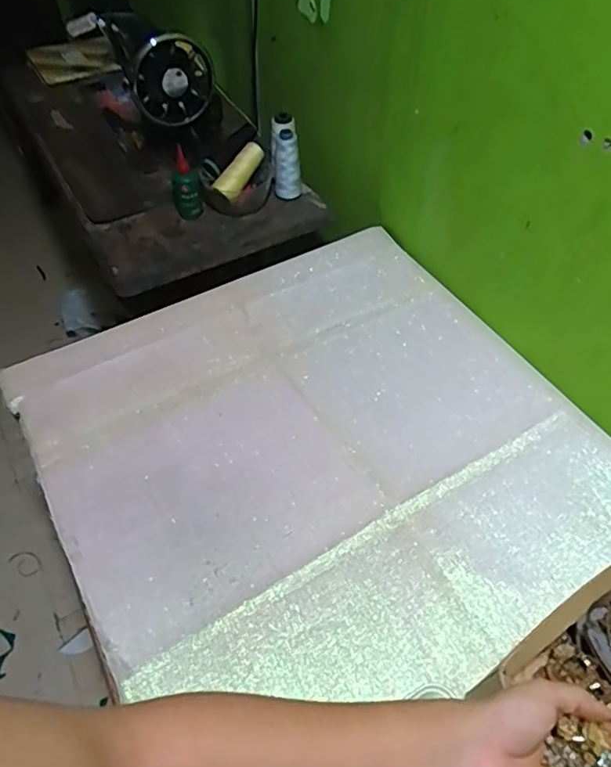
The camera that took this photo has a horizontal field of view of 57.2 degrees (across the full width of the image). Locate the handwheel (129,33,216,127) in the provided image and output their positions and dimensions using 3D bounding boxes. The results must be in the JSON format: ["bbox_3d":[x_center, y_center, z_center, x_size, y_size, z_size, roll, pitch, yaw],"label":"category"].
[{"bbox_3d":[-0.210,-0.494,0.913,0.138,0.126,0.039,-23,55,-17],"label":"handwheel"}]

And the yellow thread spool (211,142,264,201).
[{"bbox_3d":[-0.107,-0.356,0.935,0.032,0.031,0.111,30,78,23],"label":"yellow thread spool"}]

